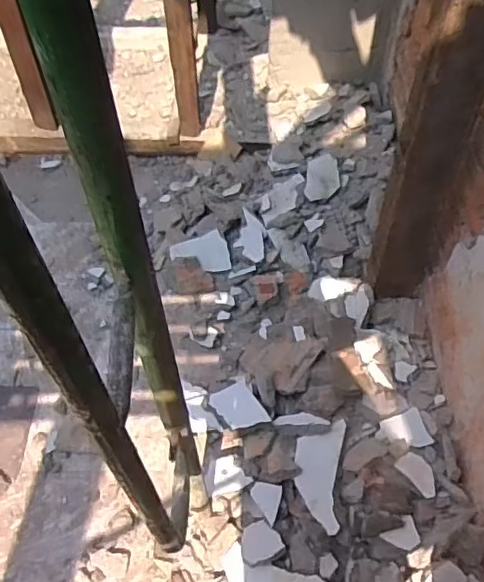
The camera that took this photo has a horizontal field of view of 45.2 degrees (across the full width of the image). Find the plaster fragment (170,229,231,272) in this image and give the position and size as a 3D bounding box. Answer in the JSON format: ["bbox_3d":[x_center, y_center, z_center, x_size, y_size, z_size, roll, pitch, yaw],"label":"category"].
[{"bbox_3d":[-0.124,-0.110,1.711,0.165,0.015,0.133,-9,55,-6],"label":"plaster fragment"}]

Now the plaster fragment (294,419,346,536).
[{"bbox_3d":[0.163,0.398,1.267,0.107,0.023,0.237,-7,49,25],"label":"plaster fragment"}]

